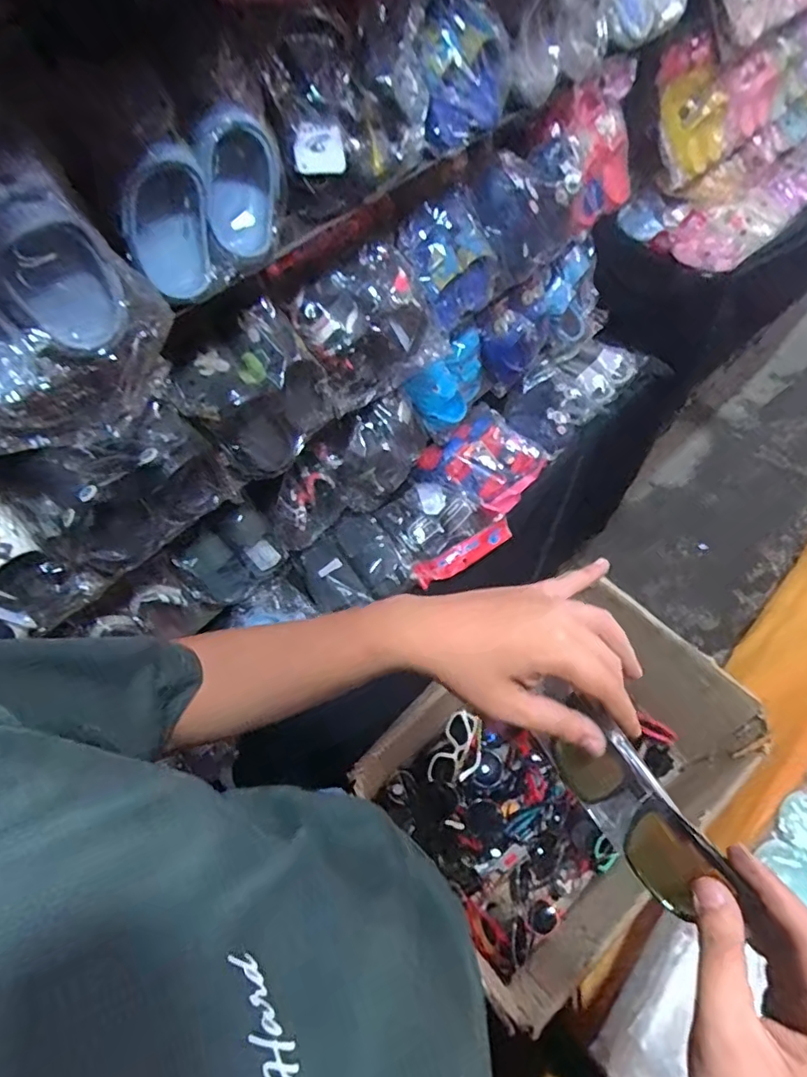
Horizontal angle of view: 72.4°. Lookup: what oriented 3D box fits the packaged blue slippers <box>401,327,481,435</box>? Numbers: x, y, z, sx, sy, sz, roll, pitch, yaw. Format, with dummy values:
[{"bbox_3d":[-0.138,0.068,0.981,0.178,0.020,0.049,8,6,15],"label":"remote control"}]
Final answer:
[{"bbox_3d":[0.082,-0.263,1.000,0.049,0.181,0.171,36,67,22],"label":"packaged blue slippers"}]

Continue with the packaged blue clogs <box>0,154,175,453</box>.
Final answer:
[{"bbox_3d":[-0.289,-0.156,0.420,0.075,0.173,0.199,37,68,22],"label":"packaged blue clogs"}]

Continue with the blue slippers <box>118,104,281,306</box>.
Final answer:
[{"bbox_3d":[-0.174,-0.289,0.485,0.052,0.110,0.150,38,68,23],"label":"blue slippers"}]

